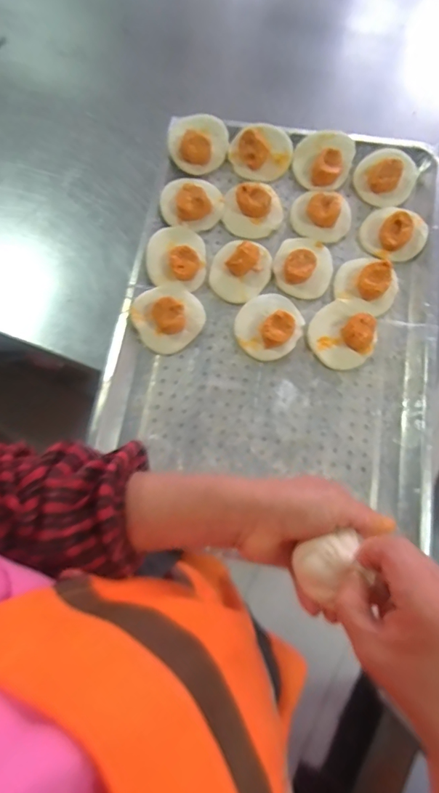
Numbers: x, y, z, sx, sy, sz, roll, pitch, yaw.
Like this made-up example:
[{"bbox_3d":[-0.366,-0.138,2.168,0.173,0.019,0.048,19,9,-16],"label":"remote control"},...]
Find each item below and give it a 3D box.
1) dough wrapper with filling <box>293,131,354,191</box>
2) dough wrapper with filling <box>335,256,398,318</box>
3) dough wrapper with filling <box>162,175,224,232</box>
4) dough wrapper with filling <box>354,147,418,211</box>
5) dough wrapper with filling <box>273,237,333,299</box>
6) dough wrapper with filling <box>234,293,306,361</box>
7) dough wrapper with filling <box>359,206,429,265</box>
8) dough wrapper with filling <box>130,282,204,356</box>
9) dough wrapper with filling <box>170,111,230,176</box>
[{"bbox_3d":[0.143,-0.329,0.577,0.076,0.032,0.081,0,74,1],"label":"dough wrapper with filling"},{"bbox_3d":[0.189,-0.150,0.520,0.076,0.030,0.080,28,77,9],"label":"dough wrapper with filling"},{"bbox_3d":[-0.036,-0.264,0.567,0.083,0.033,0.074,20,76,7],"label":"dough wrapper with filling"},{"bbox_3d":[0.223,-0.297,0.563,0.076,0.028,0.079,0,74,1],"label":"dough wrapper with filling"},{"bbox_3d":[0.109,-0.171,0.533,0.073,0.025,0.079,16,75,6],"label":"dough wrapper with filling"},{"bbox_3d":[0.061,-0.093,0.512,0.078,0.030,0.087,28,77,9],"label":"dough wrapper with filling"},{"bbox_3d":[0.226,-0.216,0.536,0.079,0.029,0.068,33,78,10],"label":"dough wrapper with filling"},{"bbox_3d":[-0.065,-0.104,0.518,0.085,0.030,0.081,0,74,1],"label":"dough wrapper with filling"},{"bbox_3d":[-0.029,-0.361,0.592,0.080,0.032,0.081,-1,74,1],"label":"dough wrapper with filling"}]

